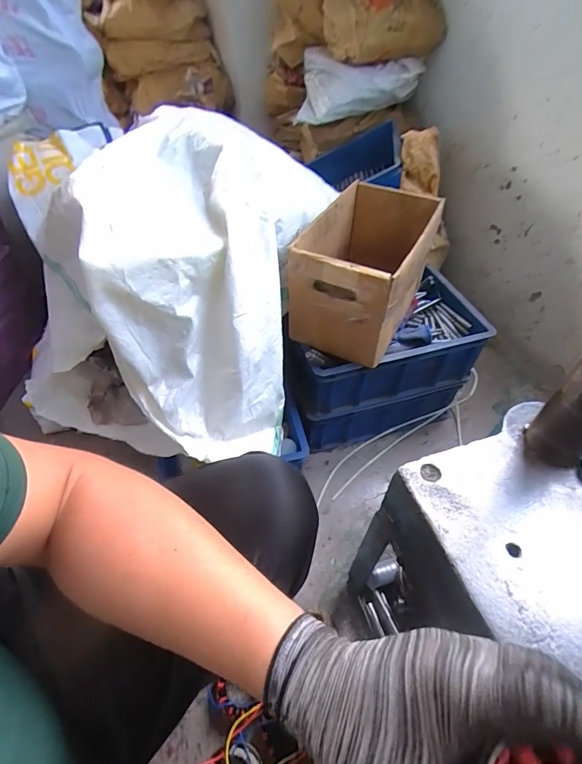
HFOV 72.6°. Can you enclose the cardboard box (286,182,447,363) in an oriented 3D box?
[{"bbox_3d":[0.150,-0.225,0.792,0.199,0.192,0.311,23,52,18],"label":"cardboard box"}]

